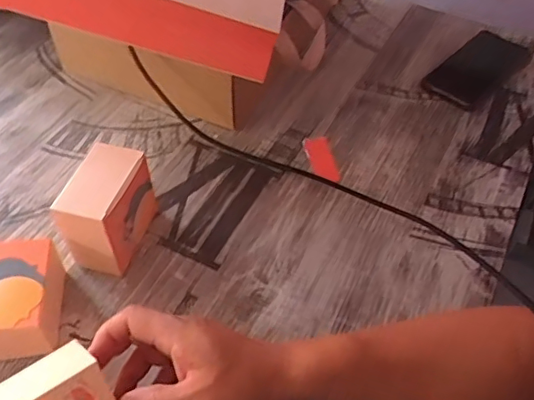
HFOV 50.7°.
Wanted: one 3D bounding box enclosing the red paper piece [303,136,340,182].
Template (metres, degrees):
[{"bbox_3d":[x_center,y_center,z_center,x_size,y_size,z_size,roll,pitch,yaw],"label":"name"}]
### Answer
[{"bbox_3d":[0.062,-0.048,0.640,0.029,0.004,0.065,-7,51,-7],"label":"red paper piece"}]

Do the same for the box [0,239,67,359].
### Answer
[{"bbox_3d":[-0.226,0.089,0.486,0.092,0.058,0.091,-6,51,-6],"label":"box"}]

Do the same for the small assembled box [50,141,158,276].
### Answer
[{"bbox_3d":[-0.148,0.010,0.532,0.056,0.092,0.090,14,51,11],"label":"small assembled box"}]

